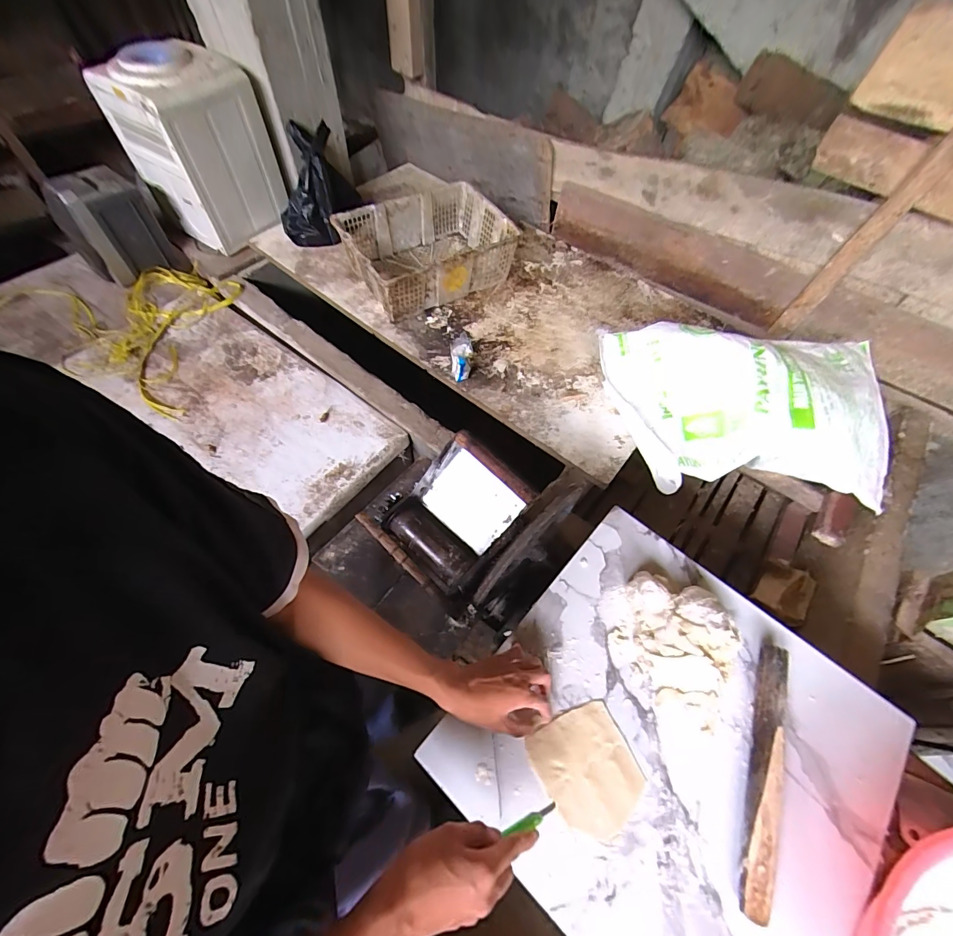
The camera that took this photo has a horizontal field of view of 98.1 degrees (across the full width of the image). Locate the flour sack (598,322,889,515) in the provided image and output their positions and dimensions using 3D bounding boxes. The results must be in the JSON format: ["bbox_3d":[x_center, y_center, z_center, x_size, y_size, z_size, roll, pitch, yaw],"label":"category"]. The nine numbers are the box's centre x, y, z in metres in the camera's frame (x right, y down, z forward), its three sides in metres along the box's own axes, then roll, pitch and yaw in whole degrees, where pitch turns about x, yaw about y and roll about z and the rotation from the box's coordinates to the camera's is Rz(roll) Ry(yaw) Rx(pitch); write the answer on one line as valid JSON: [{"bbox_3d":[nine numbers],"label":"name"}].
[{"bbox_3d":[0.654,-0.146,0.983,0.656,0.189,0.416,-1,55,-1],"label":"flour sack"}]

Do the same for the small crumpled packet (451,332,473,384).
[{"bbox_3d":[-0.038,-0.289,1.103,0.060,0.055,0.117,-3,55,-2],"label":"small crumpled packet"}]

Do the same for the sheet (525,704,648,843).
[{"bbox_3d":[0.145,0.387,0.531,0.119,0.013,0.129,-24,58,-16],"label":"sheet"}]

